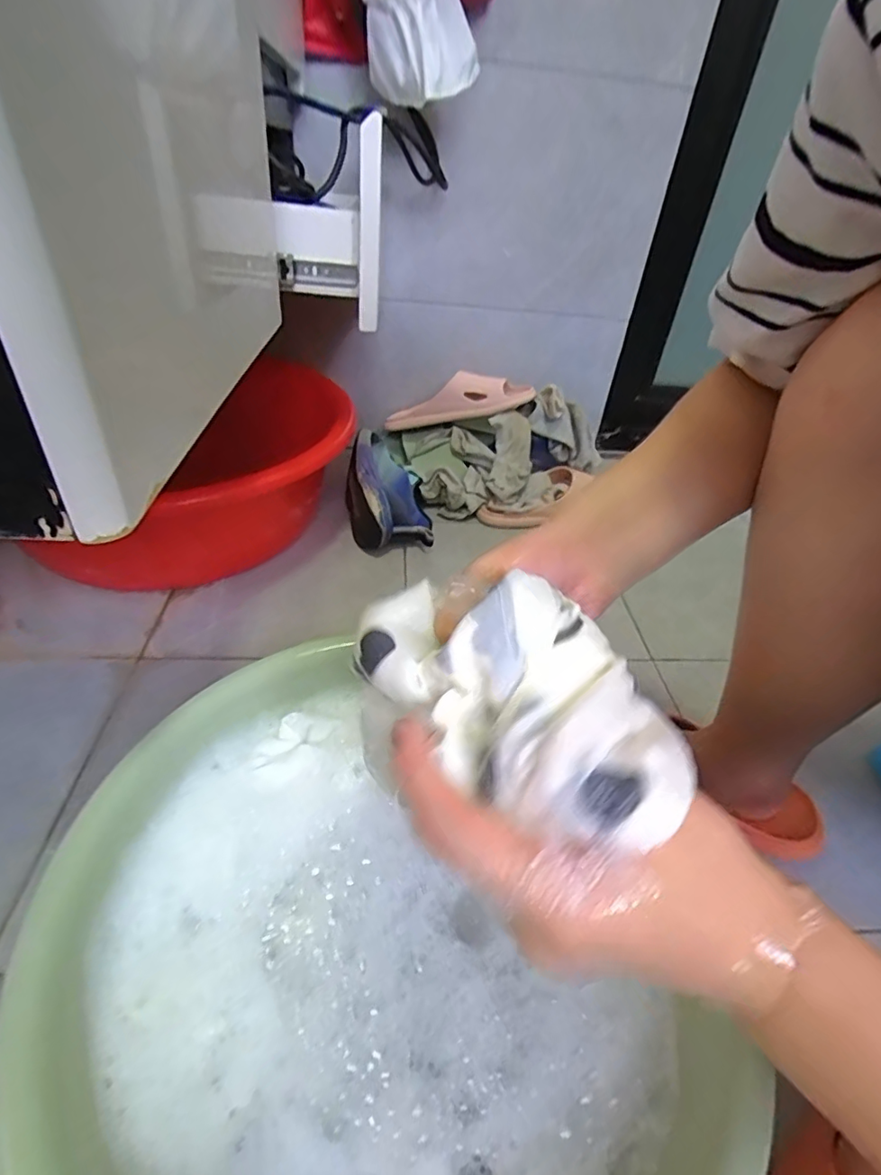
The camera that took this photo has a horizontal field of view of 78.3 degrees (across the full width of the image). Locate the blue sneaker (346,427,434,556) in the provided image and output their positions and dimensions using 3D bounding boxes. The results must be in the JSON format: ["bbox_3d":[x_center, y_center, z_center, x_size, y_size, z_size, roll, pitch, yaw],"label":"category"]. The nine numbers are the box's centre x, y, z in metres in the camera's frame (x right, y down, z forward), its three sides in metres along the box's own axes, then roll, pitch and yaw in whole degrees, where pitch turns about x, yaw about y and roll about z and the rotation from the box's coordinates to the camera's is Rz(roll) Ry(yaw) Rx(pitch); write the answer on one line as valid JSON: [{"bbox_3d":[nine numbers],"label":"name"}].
[{"bbox_3d":[-0.087,-0.151,0.825,0.111,0.095,0.206,-6,41,-13],"label":"blue sneaker"}]

